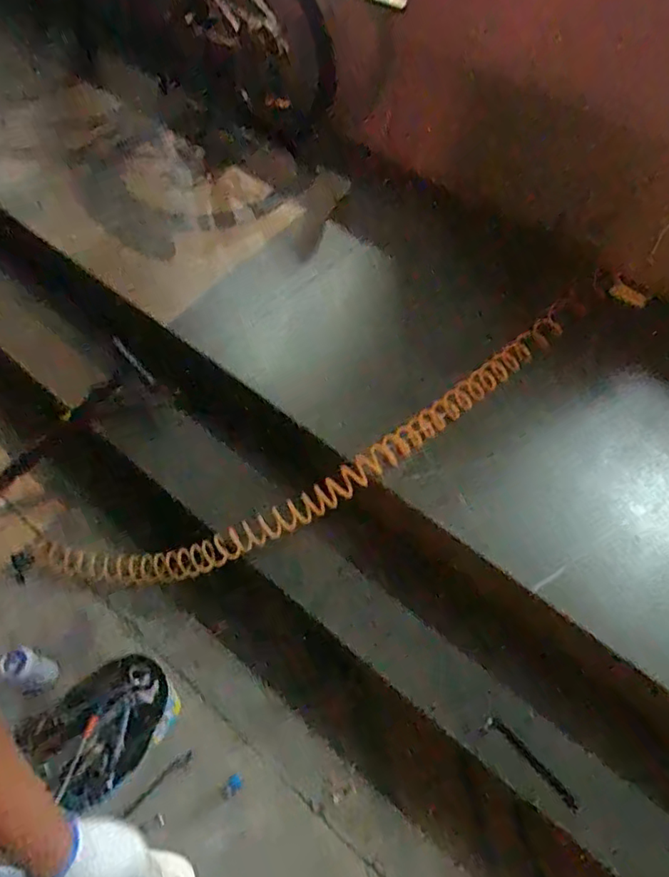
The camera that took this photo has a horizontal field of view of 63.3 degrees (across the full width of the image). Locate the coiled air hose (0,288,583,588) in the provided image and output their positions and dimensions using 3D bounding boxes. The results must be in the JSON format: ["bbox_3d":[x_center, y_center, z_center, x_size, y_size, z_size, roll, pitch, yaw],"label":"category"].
[{"bbox_3d":[-0.045,0.042,1.382,1.658,0.171,0.325,-27,61,-1],"label":"coiled air hose"}]

